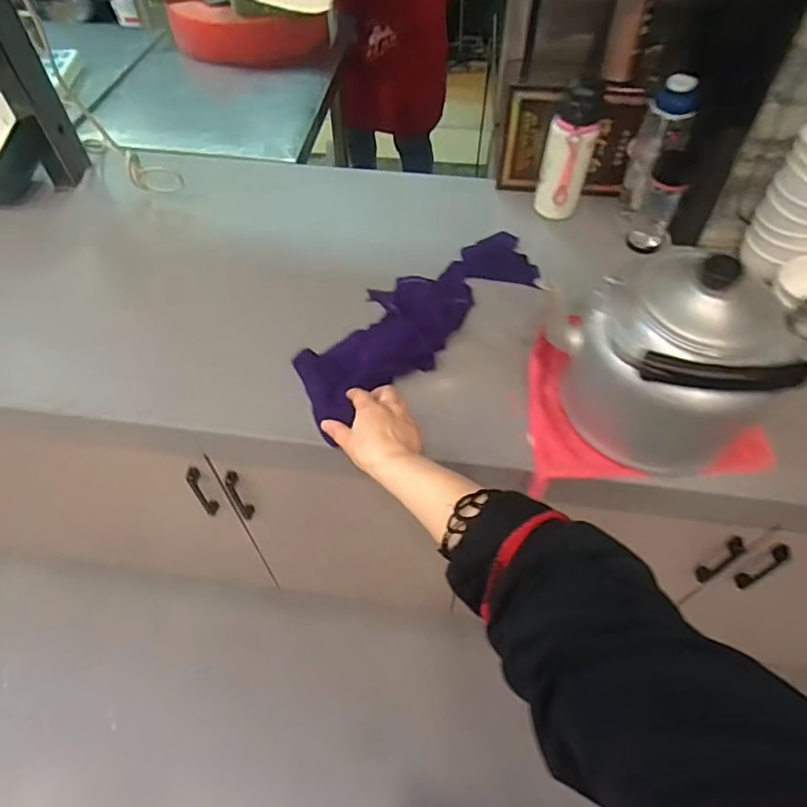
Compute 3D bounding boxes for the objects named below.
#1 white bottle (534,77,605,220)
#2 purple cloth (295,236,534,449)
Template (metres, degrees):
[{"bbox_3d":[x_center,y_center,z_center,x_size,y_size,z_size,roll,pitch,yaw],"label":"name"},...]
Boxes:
[{"bbox_3d":[0.257,-0.392,0.867,0.072,0.216,0.061,15,55,11],"label":"white bottle"},{"bbox_3d":[0.022,-0.135,0.800,0.150,0.043,0.431,39,64,25],"label":"purple cloth"}]

